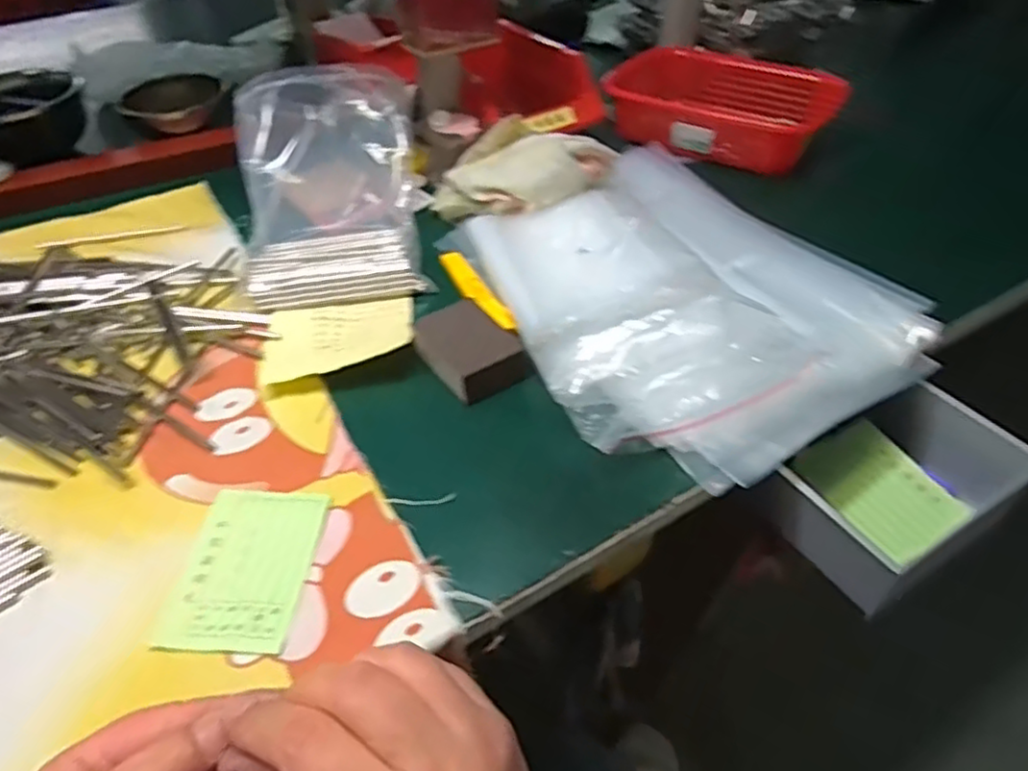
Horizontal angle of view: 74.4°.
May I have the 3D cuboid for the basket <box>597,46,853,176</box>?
[{"bbox_3d":[0.202,-0.275,0.685,0.219,0.073,0.119,18,48,19],"label":"basket"}]

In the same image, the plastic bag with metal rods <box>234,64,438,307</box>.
[{"bbox_3d":[-0.150,-0.173,0.562,0.150,0.093,0.214,-10,45,-8],"label":"plastic bag with metal rods"}]

